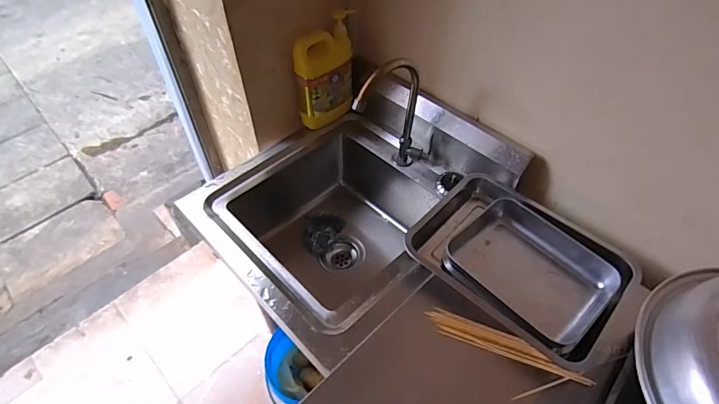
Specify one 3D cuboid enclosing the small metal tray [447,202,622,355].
[{"bbox_3d":[0.302,0.117,0.749,0.259,0.041,0.202,37,59,26],"label":"small metal tray"}]

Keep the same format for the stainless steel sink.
[{"bbox_3d":[-0.020,0.028,0.964,0.561,0.364,0.501,-36,59,-26],"label":"stainless steel sink"}]

